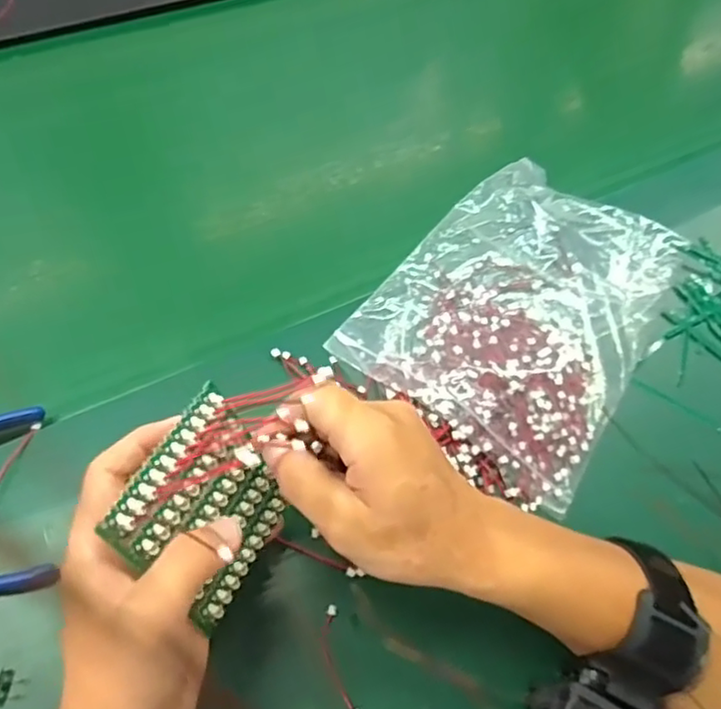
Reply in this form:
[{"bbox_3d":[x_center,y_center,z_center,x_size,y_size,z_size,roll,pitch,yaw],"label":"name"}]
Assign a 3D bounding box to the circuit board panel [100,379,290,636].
[{"bbox_3d":[-0.069,0.071,0.290,0.006,0.081,0.077,2,45,35],"label":"circuit board panel"}]

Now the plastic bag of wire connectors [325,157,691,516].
[{"bbox_3d":[0.111,-0.035,0.424,0.164,0.031,0.243,31,61,13],"label":"plastic bag of wire connectors"}]

